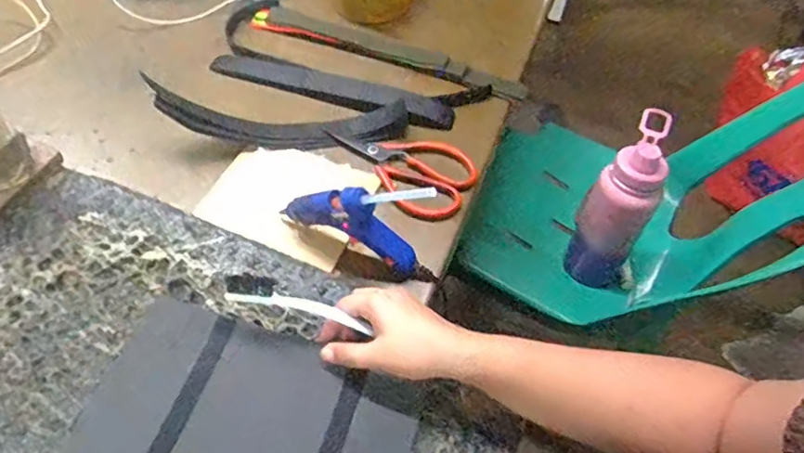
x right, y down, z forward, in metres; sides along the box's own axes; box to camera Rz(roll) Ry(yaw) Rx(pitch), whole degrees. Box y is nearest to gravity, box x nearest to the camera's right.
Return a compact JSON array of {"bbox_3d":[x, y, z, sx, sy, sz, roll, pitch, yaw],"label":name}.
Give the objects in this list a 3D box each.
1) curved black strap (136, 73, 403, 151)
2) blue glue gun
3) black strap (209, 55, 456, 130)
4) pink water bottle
[{"bbox_3d":[-0.128,-0.117,0.630,0.276,0.058,0.044,1,56,-15],"label":"curved black strap"},{"bbox_3d":[-0.043,-0.008,0.520,0.140,0.133,0.023,20,57,12],"label":"blue glue gun"},{"bbox_3d":[-0.089,-0.168,0.691,0.303,0.023,0.041,15,56,9],"label":"black strap"},{"bbox_3d":[0.325,-0.035,0.862,0.090,0.257,0.149,23,57,14],"label":"pink water bottle"}]

